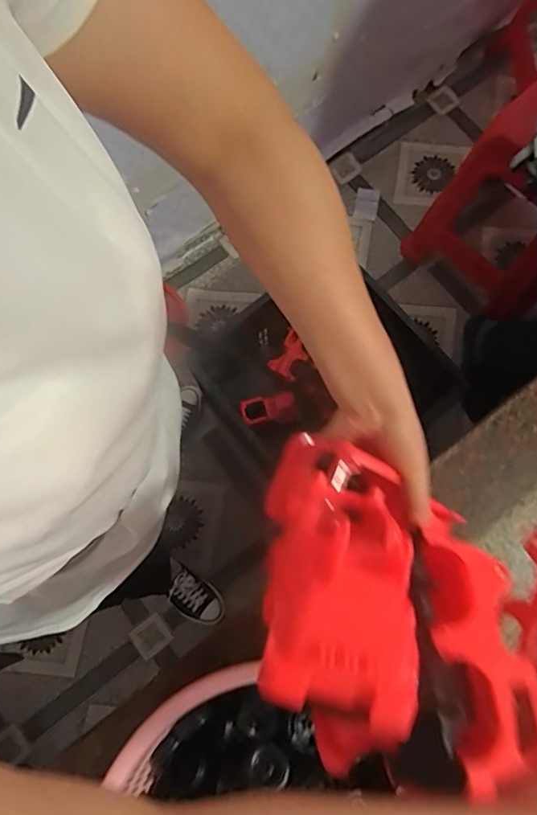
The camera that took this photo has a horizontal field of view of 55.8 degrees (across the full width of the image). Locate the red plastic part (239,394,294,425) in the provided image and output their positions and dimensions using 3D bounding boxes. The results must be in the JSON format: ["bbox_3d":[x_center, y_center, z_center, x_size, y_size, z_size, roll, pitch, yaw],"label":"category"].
[{"bbox_3d":[-0.002,0.005,1.317,0.137,0.034,0.072,-9,77,-2],"label":"red plastic part"}]

